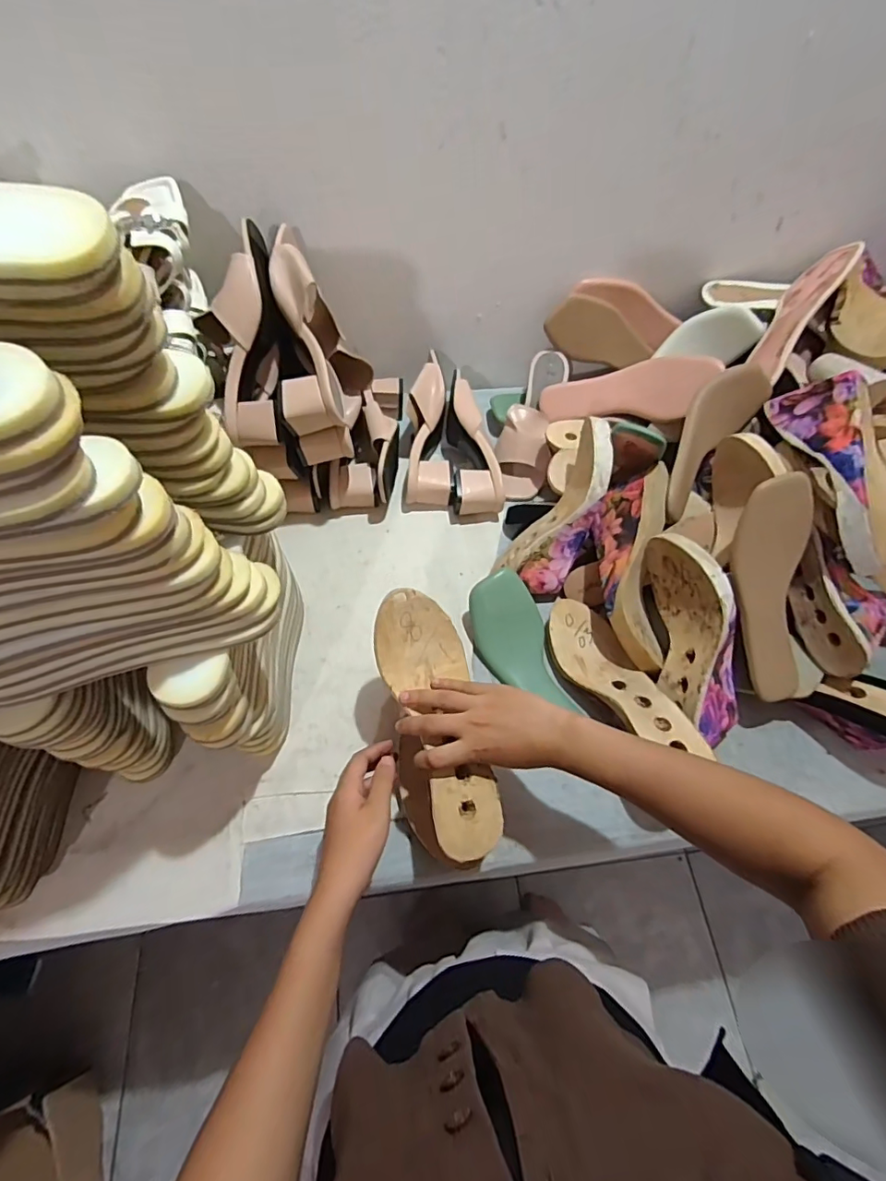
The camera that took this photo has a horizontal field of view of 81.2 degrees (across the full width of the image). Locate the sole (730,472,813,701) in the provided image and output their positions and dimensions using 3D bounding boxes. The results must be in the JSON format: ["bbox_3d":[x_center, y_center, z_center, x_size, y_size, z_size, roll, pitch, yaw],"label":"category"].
[{"bbox_3d":[0.352,0.000,0.546,0.081,0.024,0.233,-9,101,-7],"label":"sole"}]

